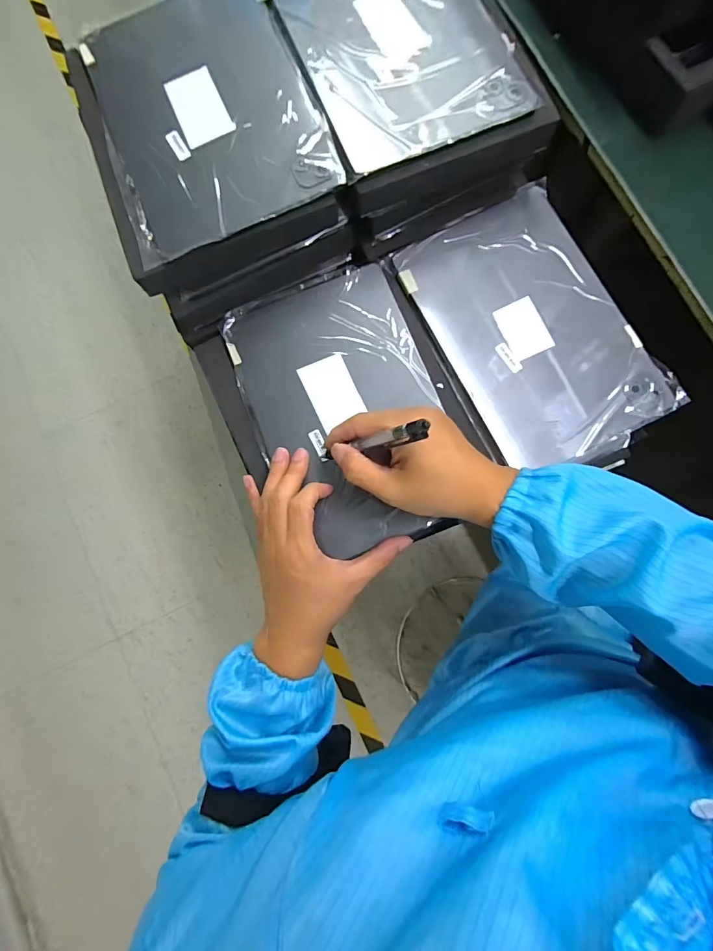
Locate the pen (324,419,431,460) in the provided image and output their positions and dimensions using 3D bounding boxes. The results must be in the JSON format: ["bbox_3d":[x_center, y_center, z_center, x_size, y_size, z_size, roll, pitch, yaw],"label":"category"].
[{"bbox_3d":[0.010,-0.023,0.307,0.007,0.119,0.010,5,81,-35],"label":"pen"}]

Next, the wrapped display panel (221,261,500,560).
[{"bbox_3d":[-0.001,-0.067,0.385,0.179,0.027,0.261,-27,82,-2],"label":"wrapped display panel"}]

